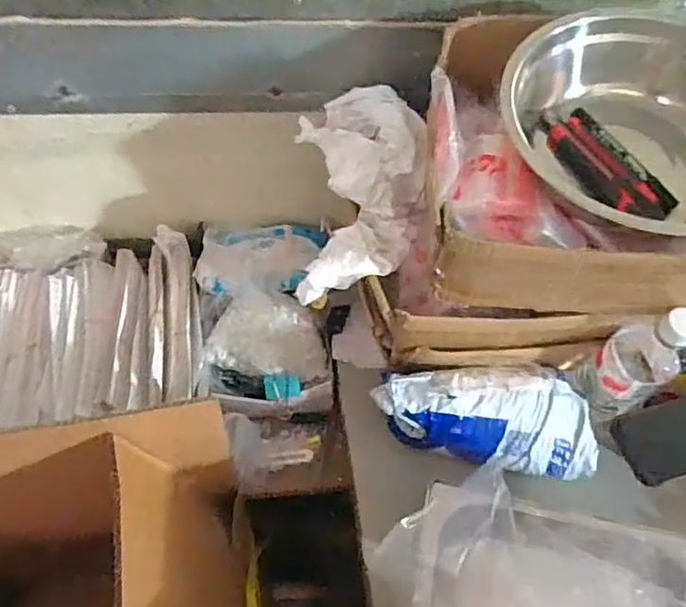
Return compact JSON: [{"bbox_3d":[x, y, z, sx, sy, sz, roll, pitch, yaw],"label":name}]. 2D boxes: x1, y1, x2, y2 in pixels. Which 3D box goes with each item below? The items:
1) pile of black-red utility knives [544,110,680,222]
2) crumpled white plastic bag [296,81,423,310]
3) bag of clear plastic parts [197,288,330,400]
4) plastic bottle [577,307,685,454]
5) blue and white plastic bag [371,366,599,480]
[{"bbox_3d":[0.249,-0.127,0.571,0.051,0.024,0.134,-23,56,-21],"label":"pile of black-red utility knives"},{"bbox_3d":[0.015,-0.124,0.646,0.133,0.086,0.243,5,76,0],"label":"crumpled white plastic bag"},{"bbox_3d":[-0.090,0.055,0.748,0.147,0.084,0.116,13,51,6],"label":"bag of clear plastic parts"},{"bbox_3d":[0.301,0.067,0.642,0.078,0.202,0.076,28,55,18],"label":"plastic bottle"},{"bbox_3d":[0.153,0.128,0.669,0.264,0.106,0.091,13,49,-14],"label":"blue and white plastic bag"}]

